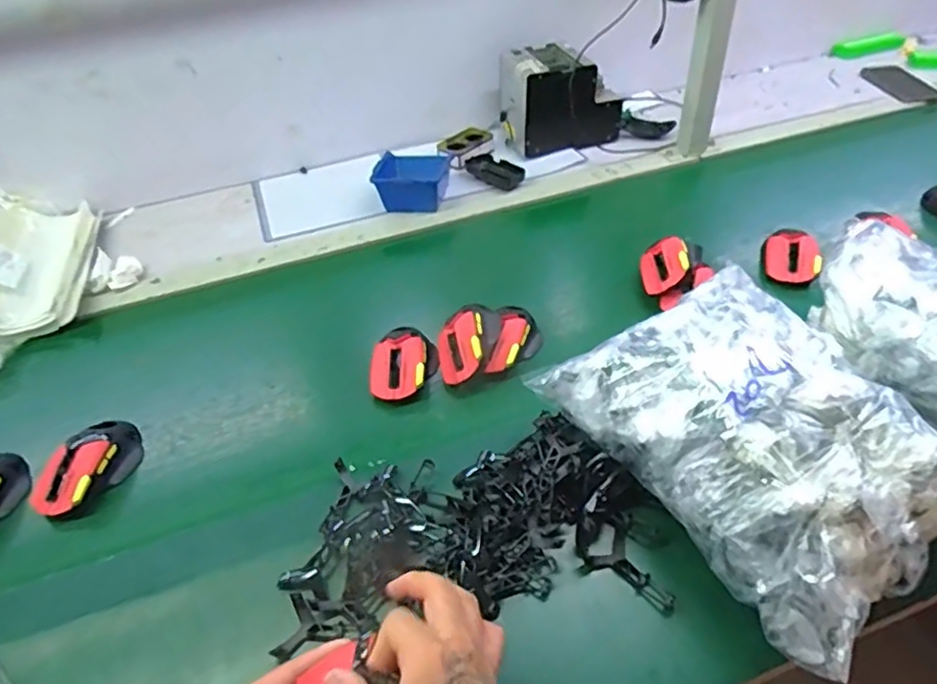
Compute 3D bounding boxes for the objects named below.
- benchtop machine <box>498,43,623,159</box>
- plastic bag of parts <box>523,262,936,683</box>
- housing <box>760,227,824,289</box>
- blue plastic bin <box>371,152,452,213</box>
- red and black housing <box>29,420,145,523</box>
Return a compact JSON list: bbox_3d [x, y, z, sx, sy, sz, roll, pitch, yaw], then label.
[{"bbox_3d":[0.159,-0.432,1.115,0.183,0.153,0.132,-20,45,-15],"label":"benchtop machine"},{"bbox_3d":[0.243,0.072,0.542,0.202,0.112,0.318,-26,47,-21],"label":"plastic bag of parts"},{"bbox_3d":[0.432,-0.109,0.844,0.070,0.038,0.084,-2,63,18],"label":"housing"},{"bbox_3d":[-0.090,-0.267,1.029,0.105,0.068,0.138,3,43,9],"label":"blue plastic bin"},{"bbox_3d":[-0.388,0.125,0.644,0.063,0.046,0.118,13,46,19],"label":"red and black housing"}]

